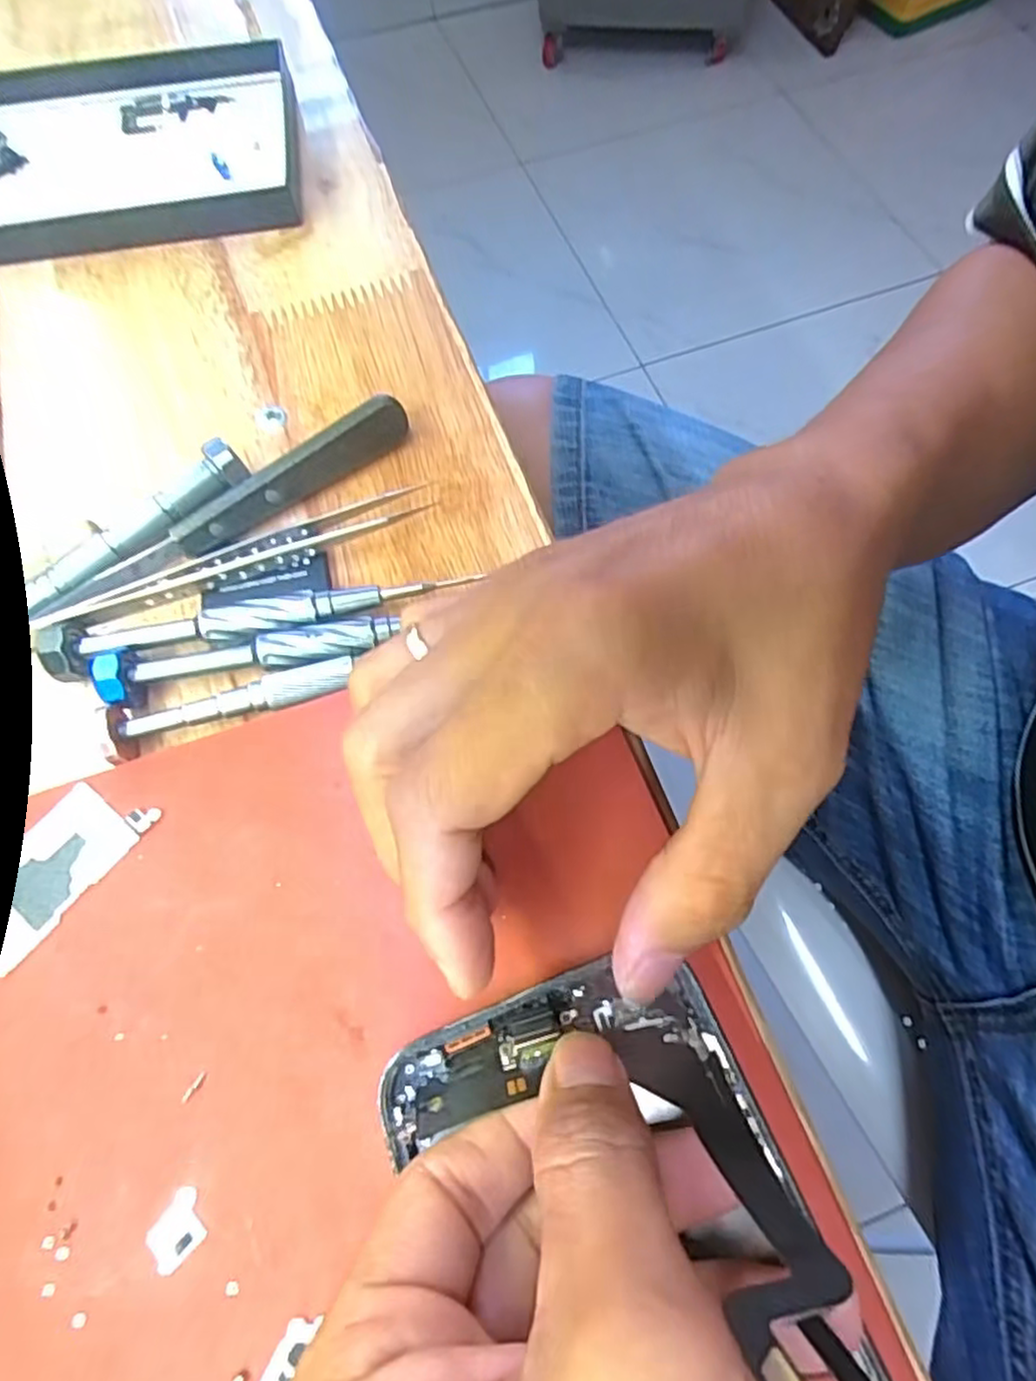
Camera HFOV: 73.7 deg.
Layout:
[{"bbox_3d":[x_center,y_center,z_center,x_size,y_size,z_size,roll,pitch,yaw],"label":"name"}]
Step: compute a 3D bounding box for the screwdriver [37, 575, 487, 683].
[{"bbox_3d":[-0.076,-0.021,0.203,0.120,0.010,0.014,-10,68,-3],"label":"screwdriver"}]

